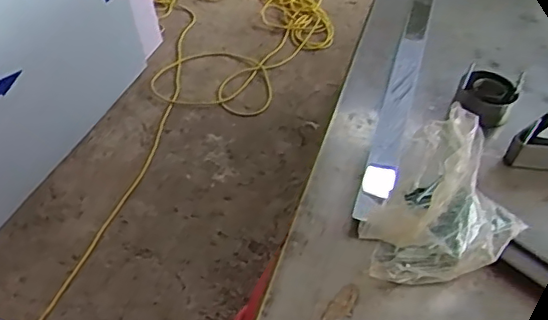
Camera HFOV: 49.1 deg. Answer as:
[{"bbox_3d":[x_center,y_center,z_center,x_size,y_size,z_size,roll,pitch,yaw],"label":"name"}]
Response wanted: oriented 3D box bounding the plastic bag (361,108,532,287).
[{"bbox_3d":[0.130,0.034,0.440,0.104,0.077,0.122,23,45,17],"label":"plastic bag"}]

